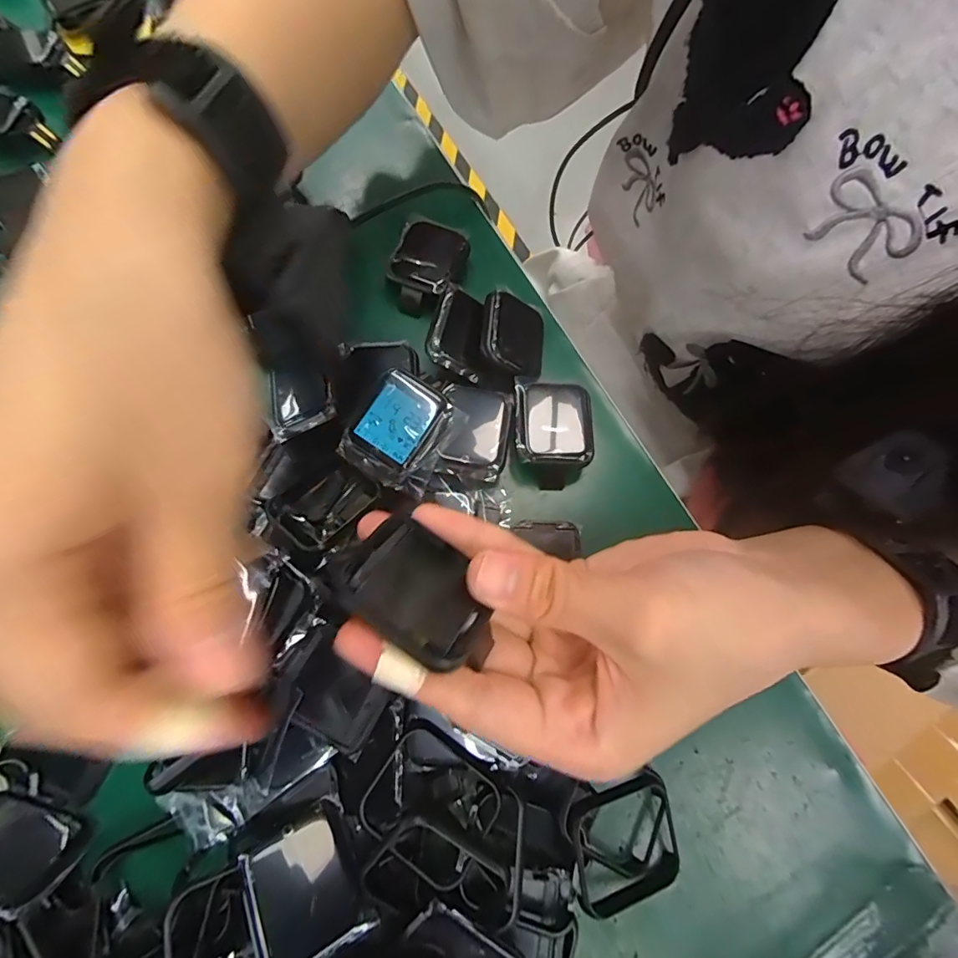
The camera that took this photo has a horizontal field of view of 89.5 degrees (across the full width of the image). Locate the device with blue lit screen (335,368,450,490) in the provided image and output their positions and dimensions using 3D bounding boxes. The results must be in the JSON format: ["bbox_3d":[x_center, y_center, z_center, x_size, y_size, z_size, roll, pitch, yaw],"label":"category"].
[{"bbox_3d":[-0.037,-0.022,0.215,0.033,0.009,0.047,35,84,0],"label":"device with blue lit screen"}]

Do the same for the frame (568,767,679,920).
[{"bbox_3d":[0.053,0.132,0.176,0.044,0.009,0.039,-8,83,-25],"label":"frame"}]

